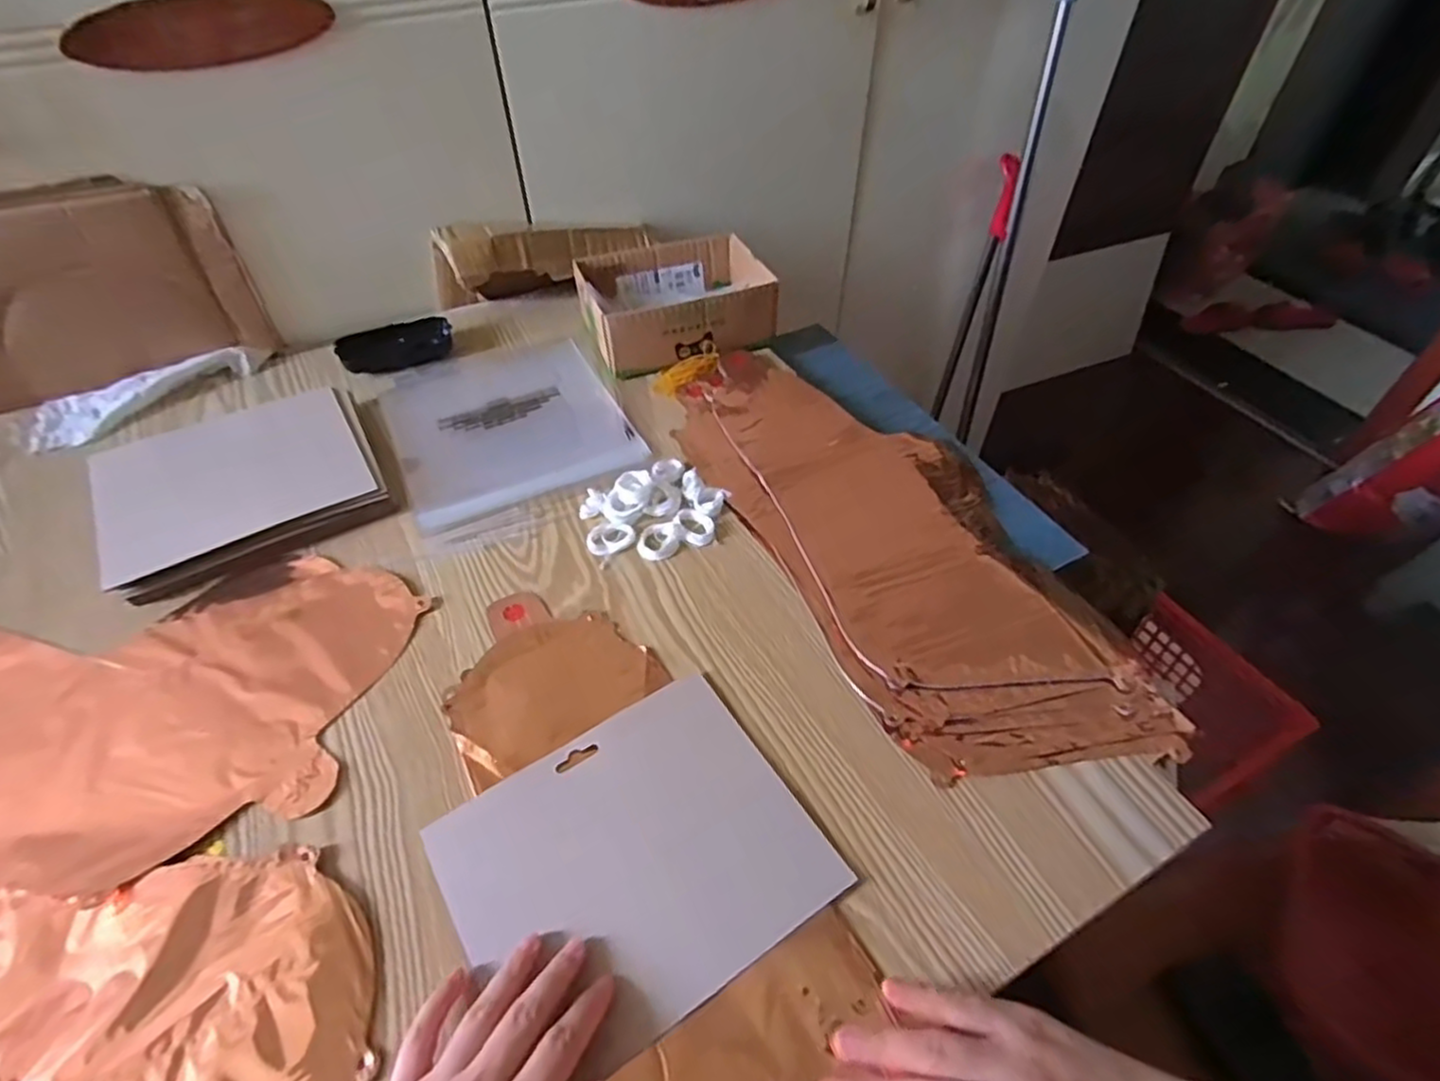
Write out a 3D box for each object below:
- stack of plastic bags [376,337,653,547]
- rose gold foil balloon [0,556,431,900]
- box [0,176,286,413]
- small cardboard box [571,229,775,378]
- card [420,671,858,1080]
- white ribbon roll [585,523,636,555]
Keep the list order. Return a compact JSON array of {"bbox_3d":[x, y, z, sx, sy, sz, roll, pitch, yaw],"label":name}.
[{"bbox_3d":[-0.203,-0.119,0.664,0.199,0.011,0.259,-21,51,-18],"label":"stack of plastic bags"},{"bbox_3d":[-0.448,0.094,0.477,0.431,0.009,0.229,6,48,6],"label":"rose gold foil balloon"},{"bbox_3d":[-0.578,-0.217,0.628,0.274,0.172,0.020,-21,51,-18],"label":"box"},{"bbox_3d":[-0.047,-0.249,0.736,0.182,0.062,0.139,-17,50,-15],"label":"small cardboard box"},{"bbox_3d":[-0.048,0.178,0.402,0.189,0.010,0.161,-27,53,-22],"label":"card"},{"bbox_3d":[-0.086,-0.003,0.559,0.038,0.009,0.027,-15,49,-13],"label":"white ribbon roll"}]

